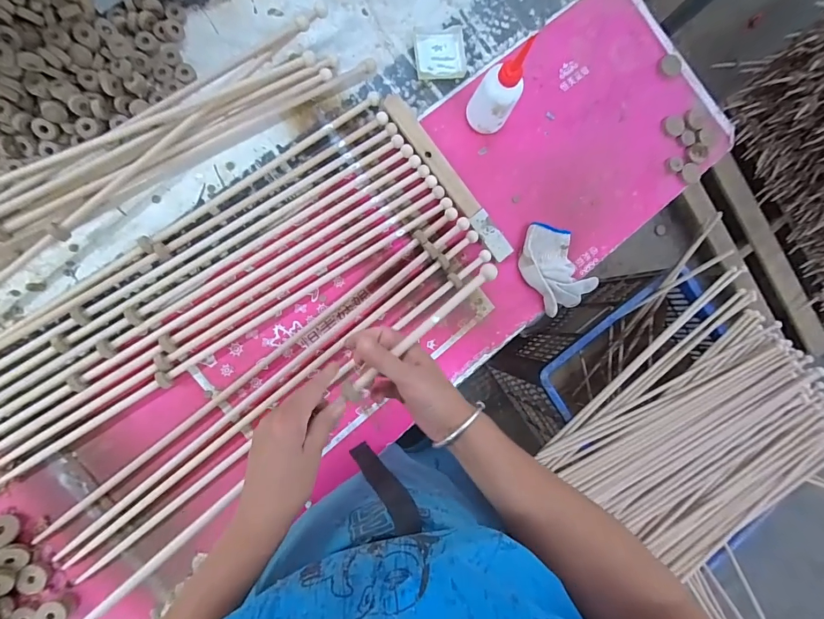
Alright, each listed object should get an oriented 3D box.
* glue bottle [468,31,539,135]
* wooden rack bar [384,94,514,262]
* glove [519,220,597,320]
[{"bbox_3d":[0.121,-0.297,0.538,0.048,0.147,0.056,-40,95,-8],"label":"glue bottle"},{"bbox_3d":[0.057,-0.196,0.591,0.032,0.018,0.286,-38,95,-8],"label":"wooden rack bar"},{"bbox_3d":[0.220,-0.066,0.606,0.091,0.037,0.142,-21,92,-9],"label":"glove"}]

